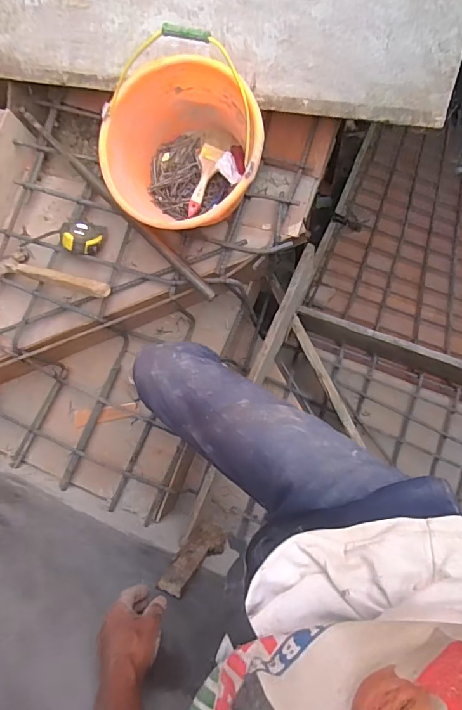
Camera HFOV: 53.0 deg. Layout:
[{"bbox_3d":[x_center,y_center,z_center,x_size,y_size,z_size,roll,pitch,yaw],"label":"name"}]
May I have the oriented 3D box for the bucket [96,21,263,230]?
[{"bbox_3d":[-0.092,-0.381,0.864,0.285,0.323,0.276,-1,84,8],"label":"bucket"}]

